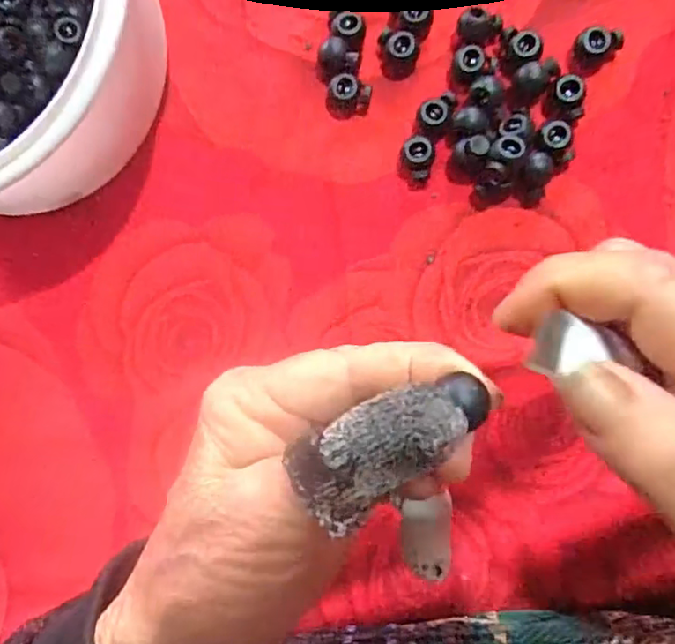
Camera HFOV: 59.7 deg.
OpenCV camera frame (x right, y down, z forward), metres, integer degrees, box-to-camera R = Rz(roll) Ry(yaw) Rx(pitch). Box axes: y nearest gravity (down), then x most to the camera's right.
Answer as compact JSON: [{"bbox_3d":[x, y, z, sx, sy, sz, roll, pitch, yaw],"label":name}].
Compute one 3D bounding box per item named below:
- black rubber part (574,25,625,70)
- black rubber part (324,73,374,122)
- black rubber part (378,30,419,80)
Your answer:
[{"bbox_3d":[0.111,-0.118,0.254,0.020,0.011,0.015,-41,82,4],"label":"black rubber part"},{"bbox_3d":[0.005,-0.102,0.268,0.020,0.013,0.016,9,88,8],"label":"black rubber part"},{"bbox_3d":[0.028,-0.121,0.265,0.018,0.012,0.017,-2,86,8],"label":"black rubber part"}]

